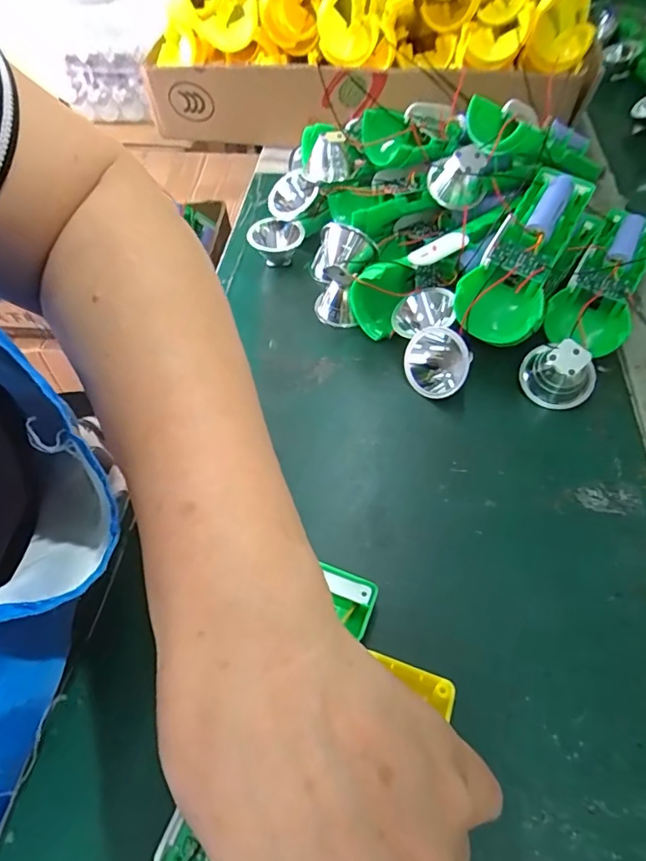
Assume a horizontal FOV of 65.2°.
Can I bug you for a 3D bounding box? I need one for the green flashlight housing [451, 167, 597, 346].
[{"bbox_3d":[0.139,-0.124,0.339,0.049,0.033,0.158,24,59,19],"label":"green flashlight housing"}]

